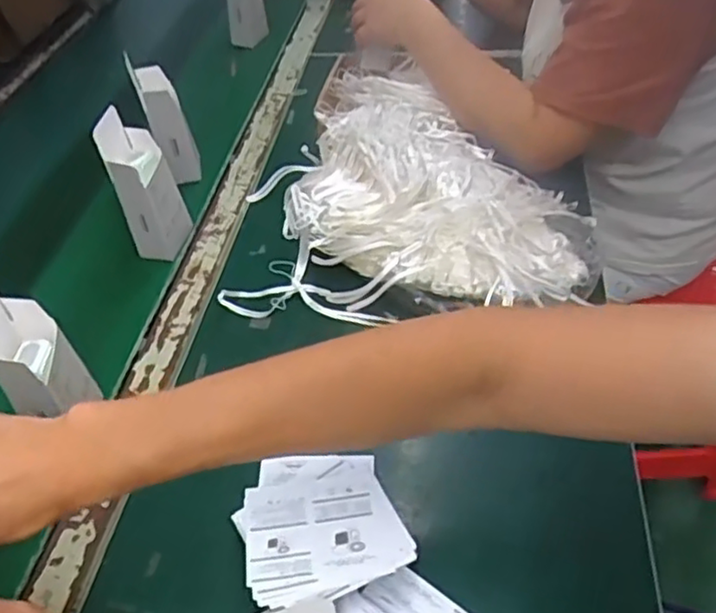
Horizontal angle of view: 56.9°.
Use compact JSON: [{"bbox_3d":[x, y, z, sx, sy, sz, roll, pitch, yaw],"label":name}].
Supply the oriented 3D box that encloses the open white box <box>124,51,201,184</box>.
[{"bbox_3d":[-0.232,-0.221,0.814,0.051,0.134,0.064,-16,44,-10],"label":"open white box"}]

